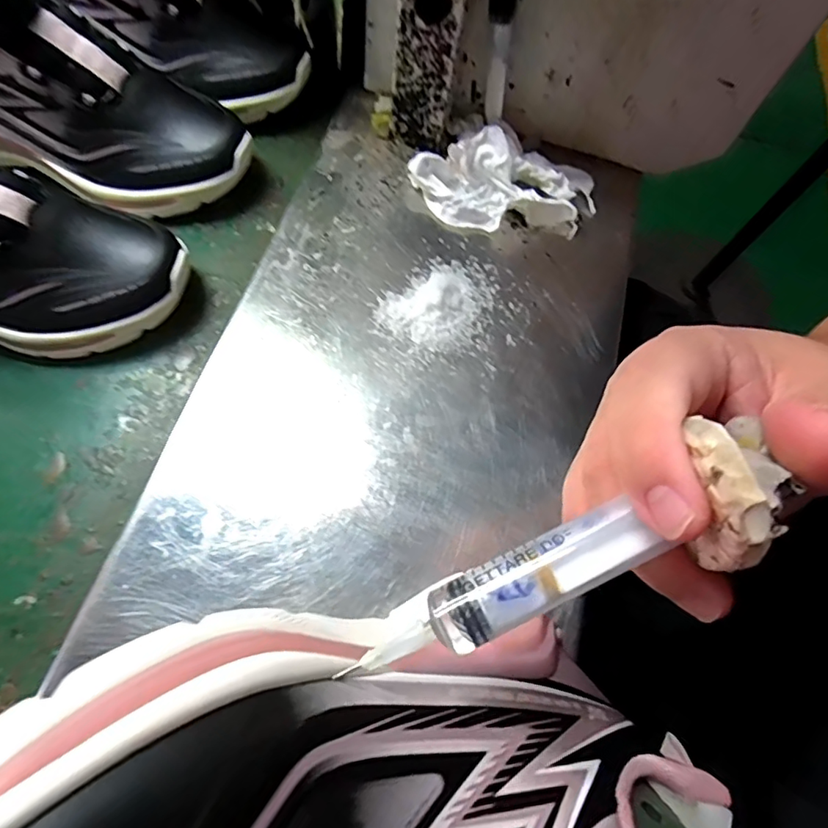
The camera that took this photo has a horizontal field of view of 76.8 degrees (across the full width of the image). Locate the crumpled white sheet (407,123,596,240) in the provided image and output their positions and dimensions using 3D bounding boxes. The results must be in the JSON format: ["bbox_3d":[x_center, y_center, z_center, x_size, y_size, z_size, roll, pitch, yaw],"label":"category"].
[{"bbox_3d":[0.064,-0.165,0.361,0.120,0.031,0.078,22,66,4],"label":"crumpled white sheet"}]

